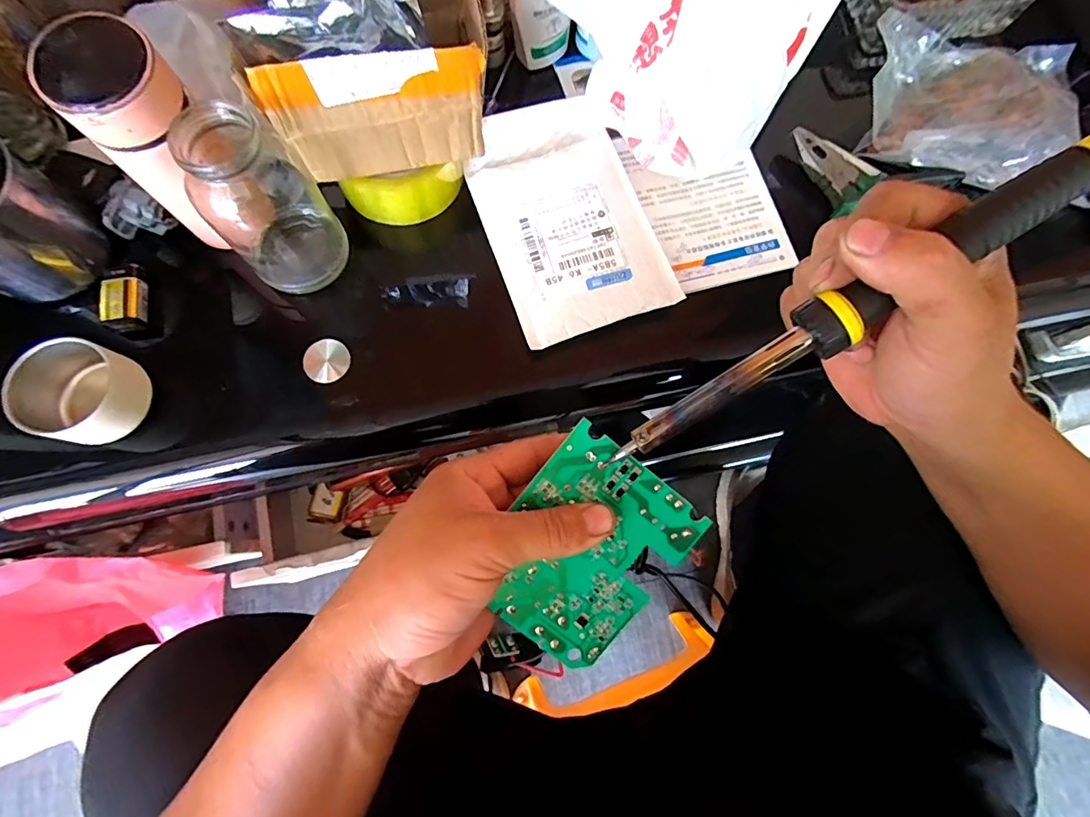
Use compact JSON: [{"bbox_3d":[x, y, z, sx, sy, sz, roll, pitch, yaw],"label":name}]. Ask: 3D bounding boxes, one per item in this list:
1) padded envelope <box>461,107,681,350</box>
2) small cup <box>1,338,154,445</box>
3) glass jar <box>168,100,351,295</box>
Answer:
[{"bbox_3d":[0.018,-0.151,0.398,0.126,0.018,0.188,-19,78,-6],"label":"padded envelope"},{"bbox_3d":[-0.321,-0.010,0.341,0.065,0.054,0.064,0,77,-1],"label":"small cup"},{"bbox_3d":[-0.197,-0.145,0.344,0.073,0.128,0.082,-35,80,-9],"label":"glass jar"}]

